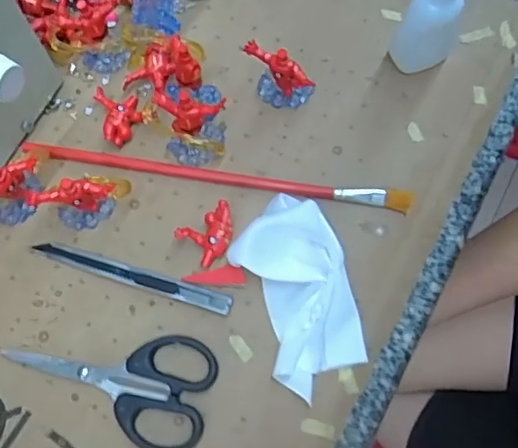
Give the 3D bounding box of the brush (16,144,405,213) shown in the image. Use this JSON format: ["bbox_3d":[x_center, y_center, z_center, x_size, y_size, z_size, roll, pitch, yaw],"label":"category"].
[{"bbox_3d":[-0.029,-0.033,0.382,0.257,0.008,0.012,8,70,5],"label":"brush"}]

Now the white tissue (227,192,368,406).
[{"bbox_3d":[0.025,0.040,0.341,0.059,0.032,0.103,-21,70,-5],"label":"white tissue"}]

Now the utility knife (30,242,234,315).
[{"bbox_3d":[-0.080,0.032,0.362,0.131,0.008,0.012,16,71,8],"label":"utility knife"}]

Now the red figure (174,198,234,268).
[{"bbox_3d":[-0.030,0.007,0.364,0.037,0.015,0.028,-29,71,-8],"label":"red figure"}]

